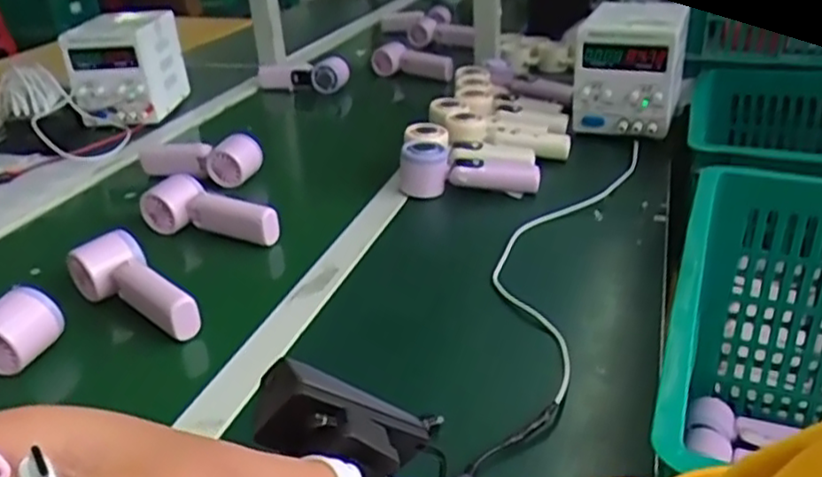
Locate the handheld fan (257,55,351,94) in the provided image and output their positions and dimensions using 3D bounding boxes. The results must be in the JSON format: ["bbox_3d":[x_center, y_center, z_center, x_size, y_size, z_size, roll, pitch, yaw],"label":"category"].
[{"bbox_3d":[-0.219,-0.328,1.377,0.200,0.057,0.054,9,31,22],"label":"handheld fan"}]

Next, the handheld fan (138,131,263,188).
[{"bbox_3d":[-0.287,-0.110,0.950,0.180,0.056,0.058,9,31,22],"label":"handheld fan"}]

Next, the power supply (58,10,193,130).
[{"bbox_3d":[-0.490,-0.301,1.203,0.130,0.165,0.188,-1,28,3],"label":"power supply"}]

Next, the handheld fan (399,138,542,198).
[{"bbox_3d":[0.074,-0.081,0.866,0.171,0.071,0.050,2,29,9],"label":"handheld fan"}]

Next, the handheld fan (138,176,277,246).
[{"bbox_3d":[-0.231,-0.030,0.789,0.179,0.055,0.051,14,33,29],"label":"handheld fan"}]

